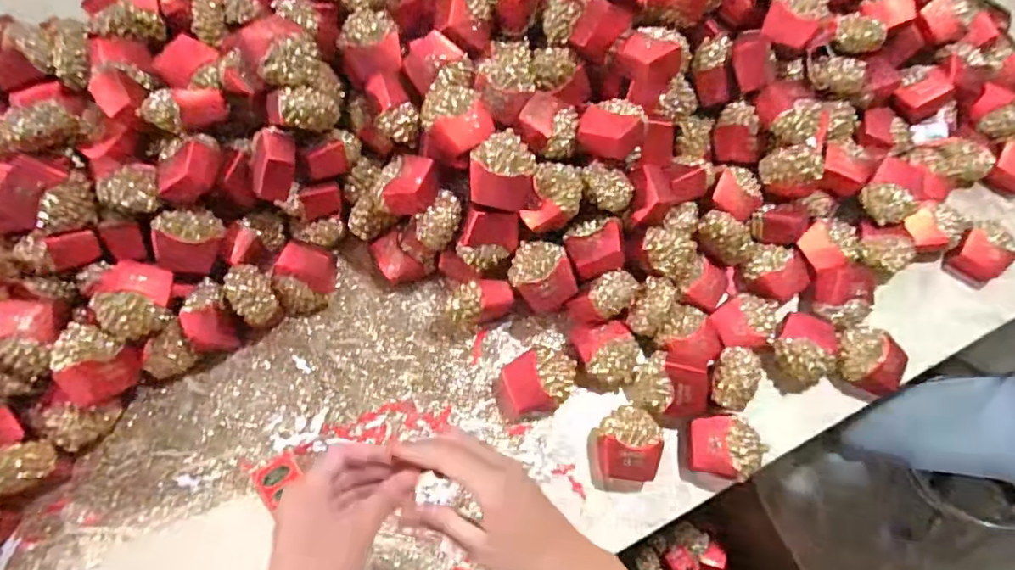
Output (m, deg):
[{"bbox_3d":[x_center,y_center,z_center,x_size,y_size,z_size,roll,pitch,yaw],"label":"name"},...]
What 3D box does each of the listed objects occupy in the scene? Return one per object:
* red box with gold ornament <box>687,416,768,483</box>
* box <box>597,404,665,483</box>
[{"bbox_3d":[0.247,0.183,0.632,0.080,0.045,0.067,14,69,3],"label":"red box with gold ornament"},{"bbox_3d":[0.137,0.180,0.632,0.067,0.041,0.077,9,69,1],"label":"box"}]

